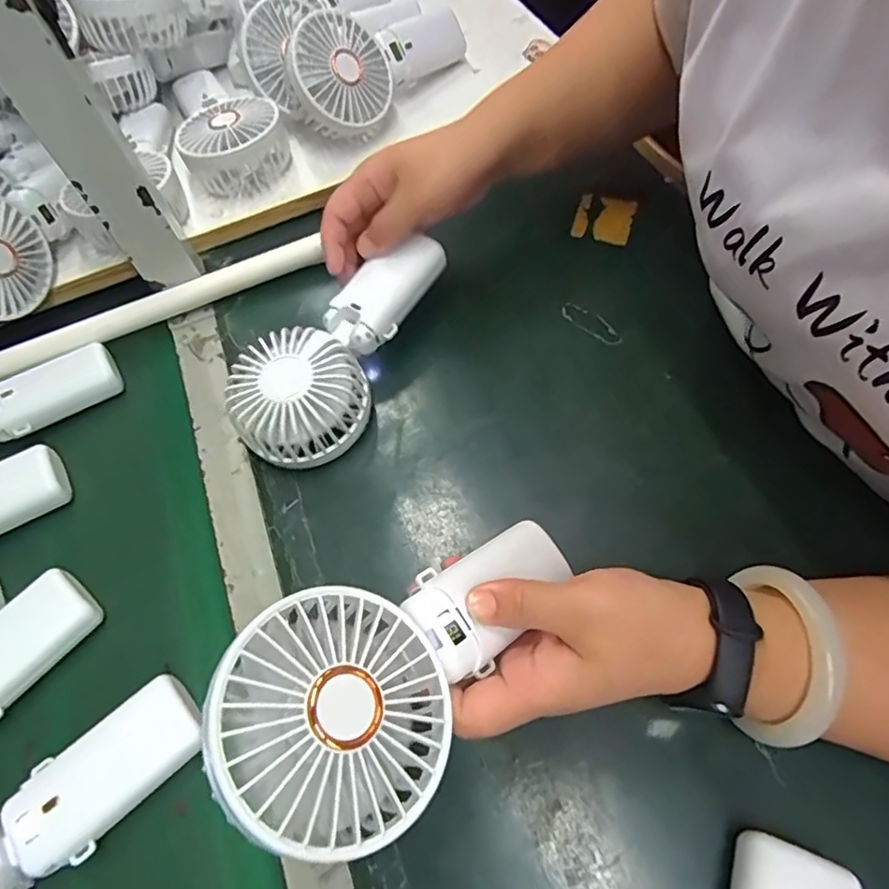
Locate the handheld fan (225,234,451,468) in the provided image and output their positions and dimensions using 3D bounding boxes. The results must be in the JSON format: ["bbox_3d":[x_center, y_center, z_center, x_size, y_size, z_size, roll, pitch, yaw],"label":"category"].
[{"bbox_3d":[-0.069,-0.066,0.384,0.081,0.037,0.169,30,73,19],"label":"handheld fan"}]

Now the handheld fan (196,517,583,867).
[{"bbox_3d":[-0.008,0.094,0.250,0.185,0.043,0.087,-11,64,-42],"label":"handheld fan"}]

